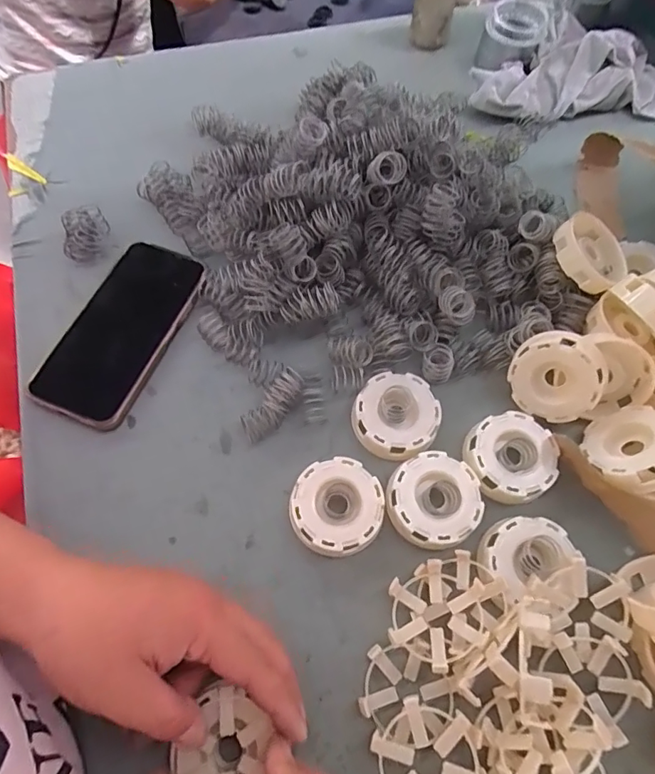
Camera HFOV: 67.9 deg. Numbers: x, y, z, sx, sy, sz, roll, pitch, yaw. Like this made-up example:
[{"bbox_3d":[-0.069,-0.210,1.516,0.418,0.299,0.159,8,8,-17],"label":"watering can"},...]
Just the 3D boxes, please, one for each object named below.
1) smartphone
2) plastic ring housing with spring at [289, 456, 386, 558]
[{"bbox_3d":[-0.169,-0.048,0.406,0.078,0.010,0.166,22,66,8],"label":"smartphone"},{"bbox_3d":[0.007,0.085,0.345,0.064,0.020,0.064,1,65,-1],"label":"plastic ring housing with spring"}]

